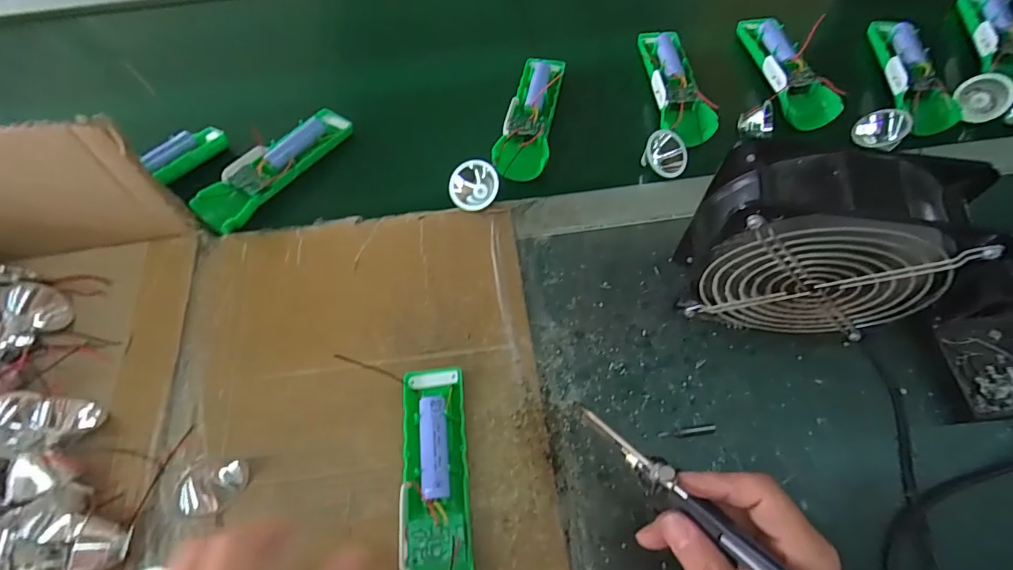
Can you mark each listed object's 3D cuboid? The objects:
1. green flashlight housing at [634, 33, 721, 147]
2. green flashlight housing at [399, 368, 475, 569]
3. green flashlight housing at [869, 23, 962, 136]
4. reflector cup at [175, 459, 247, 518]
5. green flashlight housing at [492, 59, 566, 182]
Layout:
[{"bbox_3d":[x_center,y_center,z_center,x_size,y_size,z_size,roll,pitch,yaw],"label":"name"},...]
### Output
[{"bbox_3d":[0.163,-0.192,0.468,0.043,0.022,0.150,-4,61,-1],"label":"green flashlight housing"},{"bbox_3d":[-0.047,0.131,0.315,0.047,0.038,0.158,-7,63,-4],"label":"green flashlight housing"},{"bbox_3d":[0.359,-0.191,0.435,0.031,0.031,0.142,4,63,1],"label":"green flashlight housing"},{"bbox_3d":[-0.194,0.132,0.321,0.034,0.028,0.035,0,63,-1],"label":"reflector cup"},{"bbox_3d":[0.024,-0.163,0.469,0.046,0.034,0.141,12,64,5],"label":"green flashlight housing"}]

